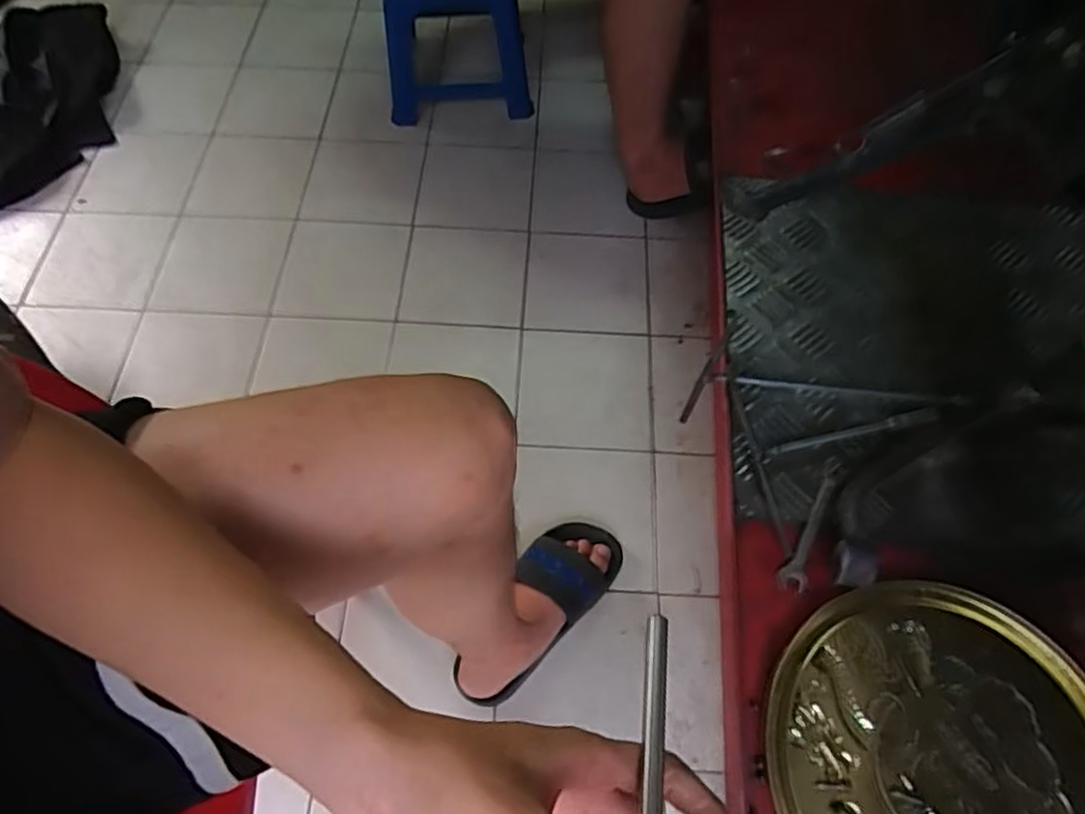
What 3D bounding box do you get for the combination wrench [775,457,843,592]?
[{"bbox_3d":[0.230,0.097,0.567,0.023,0.004,0.131,25,65,12],"label":"combination wrench"}]

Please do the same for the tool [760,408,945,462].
[{"bbox_3d":[0.281,0.023,0.601,0.183,0.009,0.011,-14,63,-8],"label":"tool"}]

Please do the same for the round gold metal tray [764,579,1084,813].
[{"bbox_3d":[0.303,0.255,0.484,0.252,0.017,0.252,0,62,-1],"label":"round gold metal tray"}]

